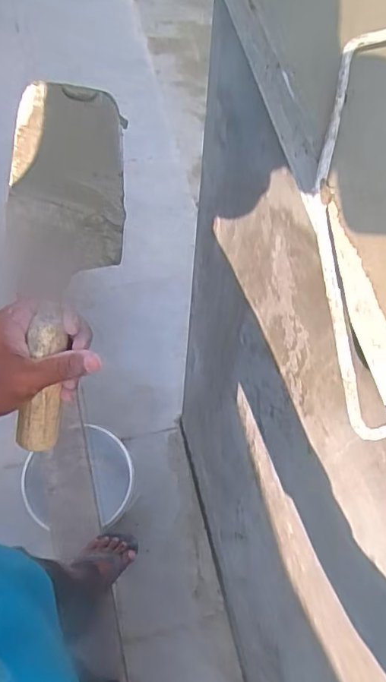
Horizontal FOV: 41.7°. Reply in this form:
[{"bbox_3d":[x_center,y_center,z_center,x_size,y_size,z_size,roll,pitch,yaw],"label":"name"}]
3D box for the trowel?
[{"bbox_3d":[-0.109,-0.050,0.399,0.091,0.037,0.270,9,103,2],"label":"trowel"}]

